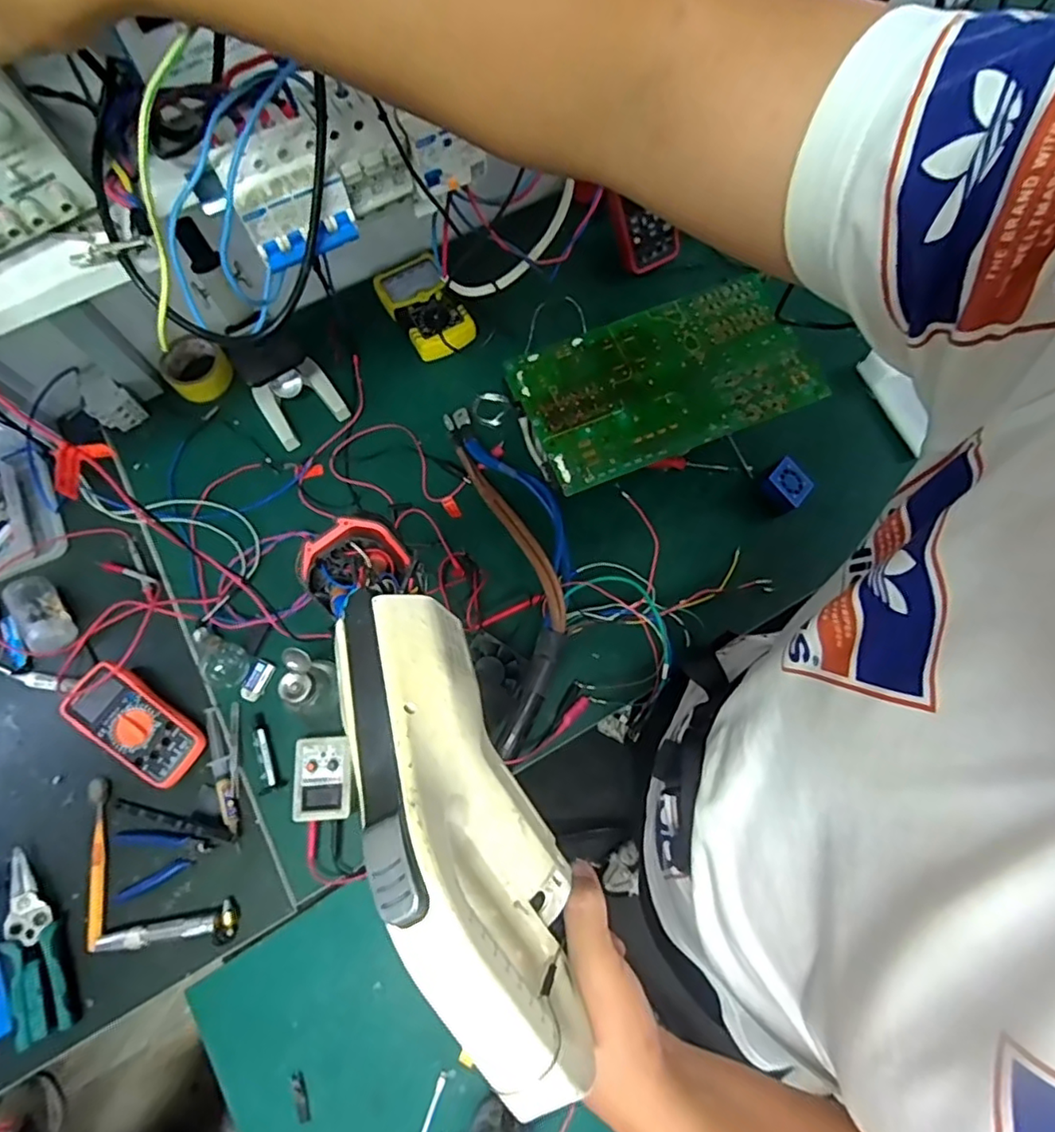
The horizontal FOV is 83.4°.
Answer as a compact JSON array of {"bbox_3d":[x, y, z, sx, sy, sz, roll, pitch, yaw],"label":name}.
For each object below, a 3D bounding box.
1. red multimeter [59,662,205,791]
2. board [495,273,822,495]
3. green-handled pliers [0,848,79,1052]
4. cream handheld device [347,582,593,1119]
[{"bbox_3d":[-0.481,0.197,0.734,0.172,0.041,0.081,32,76,11],"label":"red multimeter"},{"bbox_3d":[0.179,-0.246,0.775,0.369,0.012,0.205,-21,73,-6],"label":"board"},{"bbox_3d":[-0.554,0.422,0.667,0.063,0.029,0.194,-22,73,-6],"label":"green-handled pliers"},{"bbox_3d":[-0.035,0.117,0.285,0.066,0.089,0.236,-22,71,-6],"label":"cream handheld device"}]

